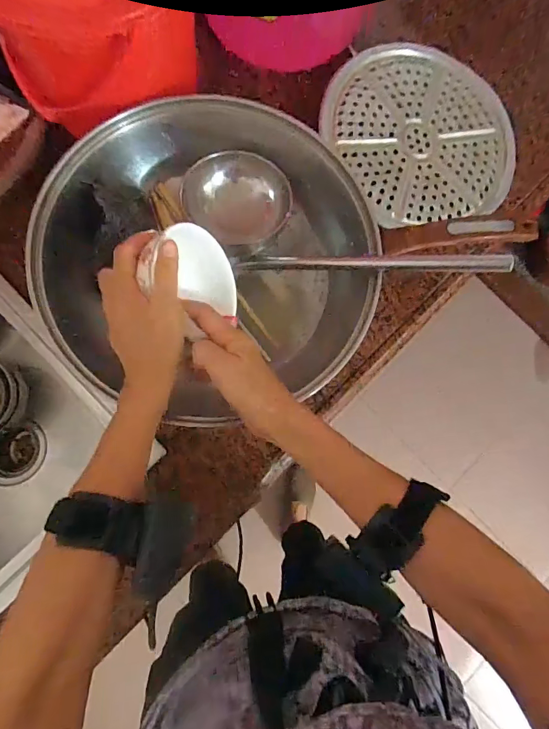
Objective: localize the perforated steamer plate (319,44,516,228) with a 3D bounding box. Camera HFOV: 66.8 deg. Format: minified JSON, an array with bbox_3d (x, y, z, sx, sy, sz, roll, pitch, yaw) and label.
[{"bbox_3d":[0.190,-0.301,0.545,0.242,0.024,0.231,1,82,-5],"label":"perforated steamer plate"}]

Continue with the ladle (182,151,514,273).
[{"bbox_3d":[0.059,-0.134,0.443,0.329,0.079,0.101,24,80,16],"label":"ladle"}]

